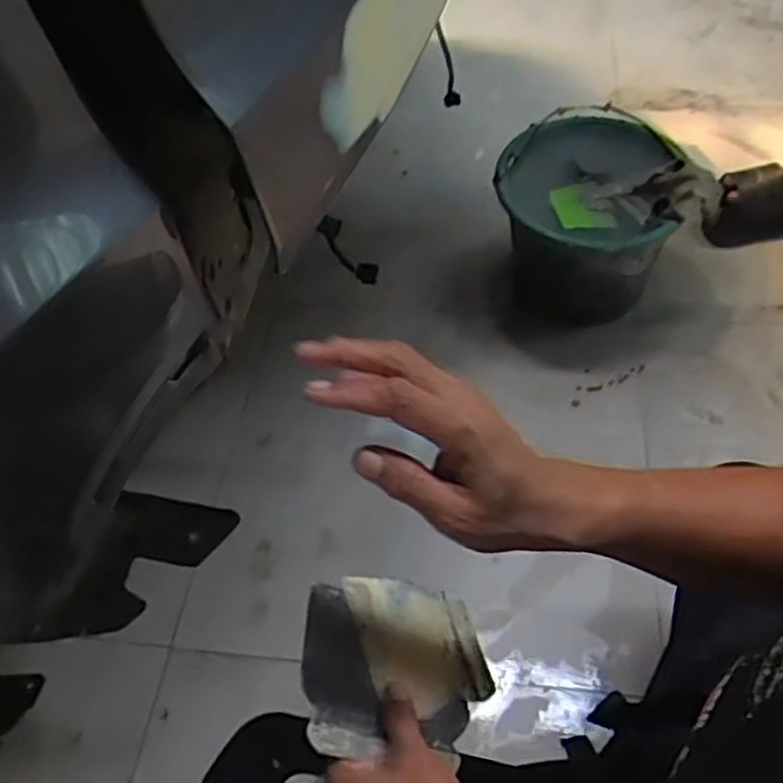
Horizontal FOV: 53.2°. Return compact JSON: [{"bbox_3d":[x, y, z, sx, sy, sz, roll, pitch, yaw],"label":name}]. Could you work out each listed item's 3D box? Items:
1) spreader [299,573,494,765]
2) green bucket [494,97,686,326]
[{"bbox_3d":[0.003,0.179,0.528,0.132,0.009,0.119,10,42,-25],"label":"spreader"},{"bbox_3d":[0.299,-0.272,1.213,0.260,0.207,0.267,8,52,12],"label":"green bucket"}]

